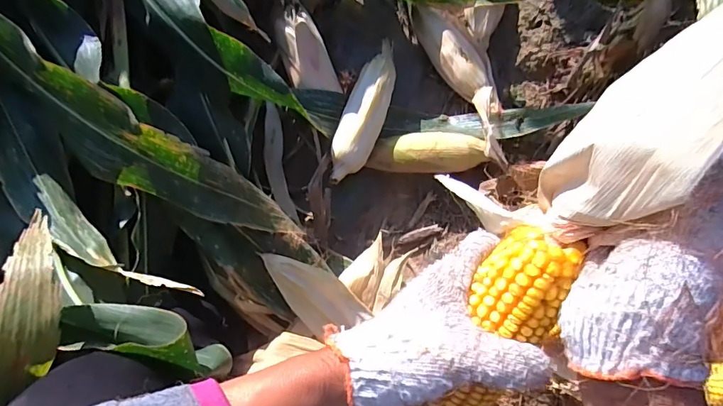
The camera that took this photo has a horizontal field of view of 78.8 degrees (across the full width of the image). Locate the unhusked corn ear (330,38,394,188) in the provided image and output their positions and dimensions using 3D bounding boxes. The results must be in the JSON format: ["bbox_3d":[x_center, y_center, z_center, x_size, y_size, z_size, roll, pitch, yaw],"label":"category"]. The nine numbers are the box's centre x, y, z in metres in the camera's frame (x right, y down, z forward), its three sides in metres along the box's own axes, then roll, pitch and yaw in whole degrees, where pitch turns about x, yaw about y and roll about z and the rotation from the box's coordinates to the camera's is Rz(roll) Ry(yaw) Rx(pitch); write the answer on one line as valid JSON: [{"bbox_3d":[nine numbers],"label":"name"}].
[{"bbox_3d":[0.008,-0.154,0.715,0.065,0.053,0.249,17,78,4],"label":"unhusked corn ear"}]

